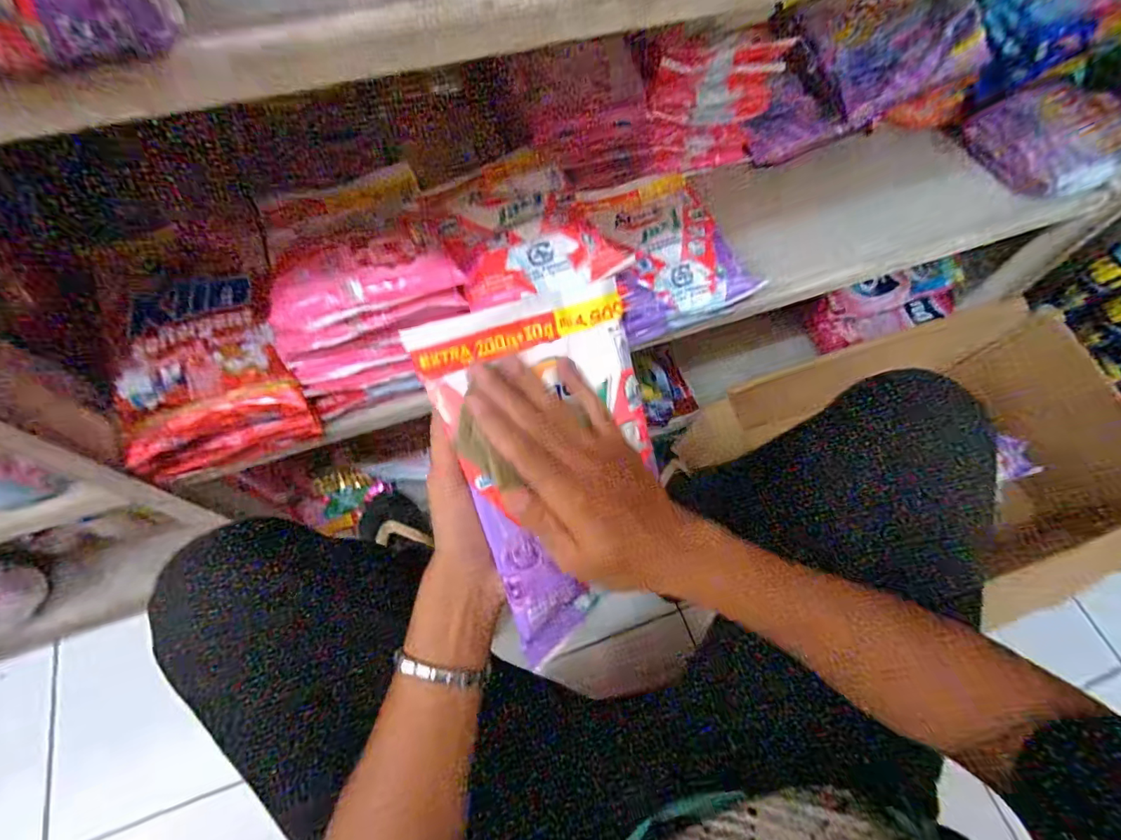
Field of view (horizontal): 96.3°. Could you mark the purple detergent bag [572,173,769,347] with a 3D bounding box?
[{"bbox_3d":[0.111,-0.204,0.584,0.166,0.037,0.208,-18,66,-9],"label":"purple detergent bag"}]

